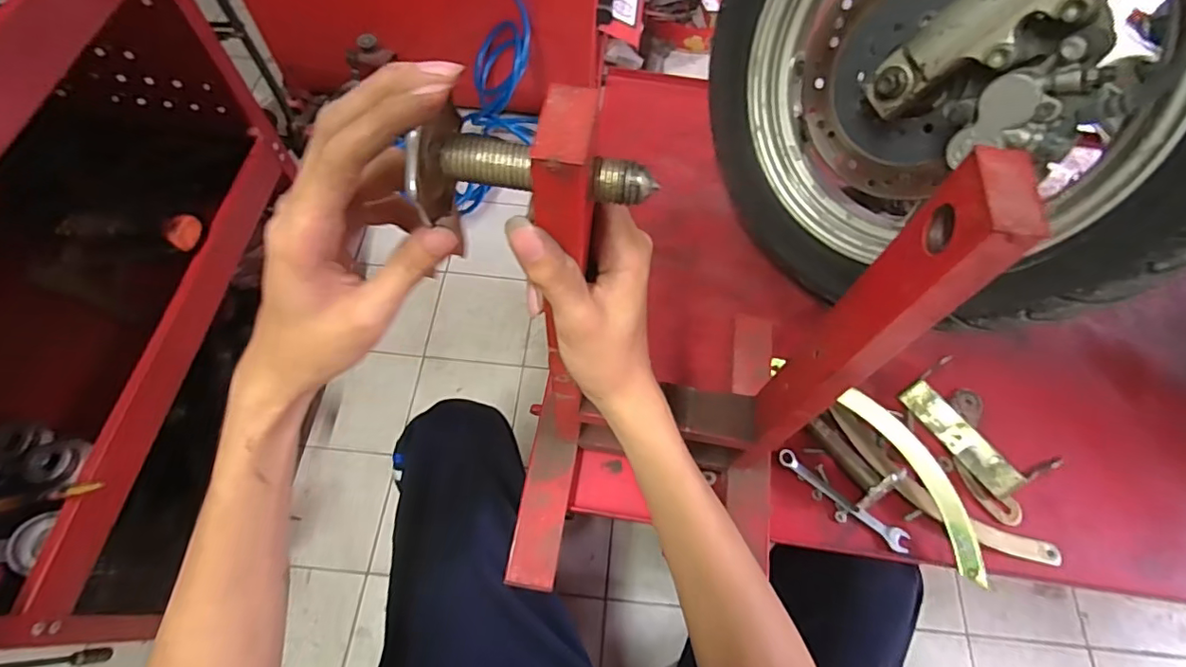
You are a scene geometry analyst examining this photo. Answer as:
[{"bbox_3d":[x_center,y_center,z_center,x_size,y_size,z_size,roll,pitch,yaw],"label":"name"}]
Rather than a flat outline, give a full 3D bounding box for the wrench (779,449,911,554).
[{"bbox_3d":[0.232,0.153,0.507,0.132,0.008,0.019,37,68,15],"label":"wrench"}]

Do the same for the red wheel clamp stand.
[{"bbox_3d":[0.068,0.050,0.335,0.263,0.356,0.151,-4,64,-4],"label":"red wheel clamp stand"}]

